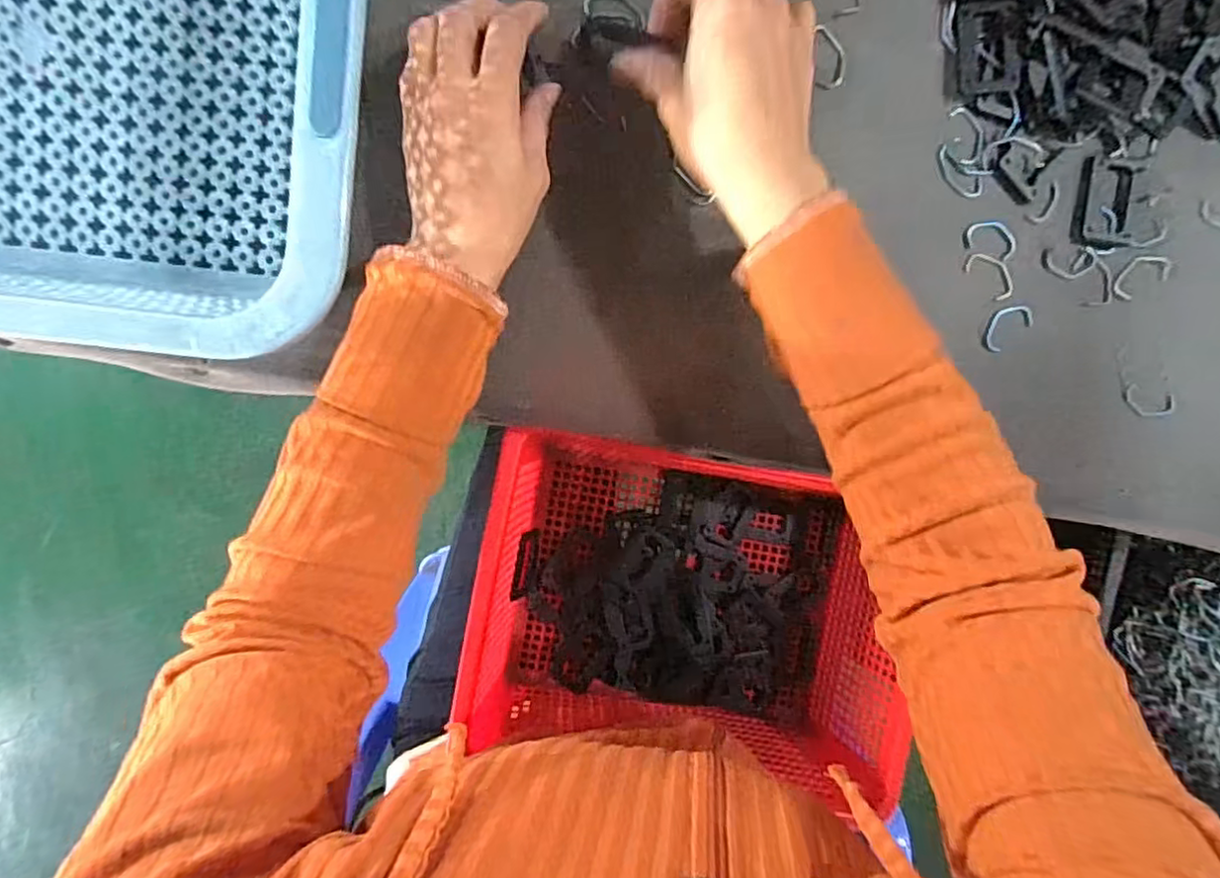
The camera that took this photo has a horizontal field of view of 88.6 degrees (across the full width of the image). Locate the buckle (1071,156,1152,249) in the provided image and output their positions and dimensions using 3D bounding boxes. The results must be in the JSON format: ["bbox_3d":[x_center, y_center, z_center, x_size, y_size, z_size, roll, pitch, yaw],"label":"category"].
[{"bbox_3d":[0.295,-0.140,0.368,0.038,0.004,0.050,5,95,-5],"label":"buckle"}]

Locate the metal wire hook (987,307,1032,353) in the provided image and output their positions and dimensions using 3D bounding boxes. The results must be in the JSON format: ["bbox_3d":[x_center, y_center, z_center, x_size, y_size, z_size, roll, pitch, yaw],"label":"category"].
[{"bbox_3d":[0.236,-0.067,0.371,0.032,0.004,0.020,-38,97,-1],"label":"metal wire hook"}]

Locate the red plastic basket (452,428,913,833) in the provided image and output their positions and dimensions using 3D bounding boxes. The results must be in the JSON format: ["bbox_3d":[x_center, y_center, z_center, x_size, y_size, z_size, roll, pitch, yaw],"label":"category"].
[{"bbox_3d":[0.052,0.123,0.447,0.283,0.099,0.186,11,94,-6],"label":"red plastic basket"}]

